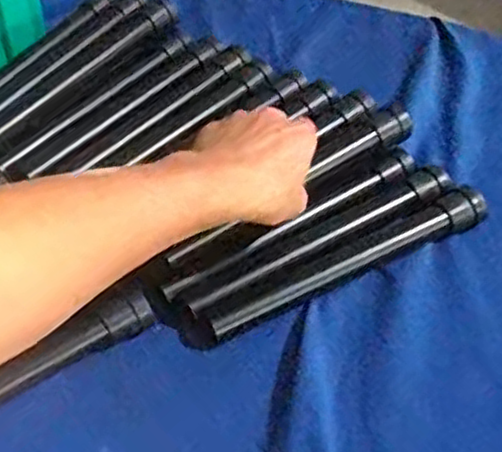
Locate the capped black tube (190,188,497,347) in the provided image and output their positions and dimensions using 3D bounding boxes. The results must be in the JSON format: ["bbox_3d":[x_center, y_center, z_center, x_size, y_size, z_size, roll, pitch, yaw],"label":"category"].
[{"bbox_3d":[0.071,0.027,0.557,0.259,0.026,0.028,-22,45,-21],"label":"capped black tube"}]

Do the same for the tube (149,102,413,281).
[{"bbox_3d":[0.032,-0.026,0.589,0.252,0.028,0.030,-35,50,-20],"label":"tube"}]

